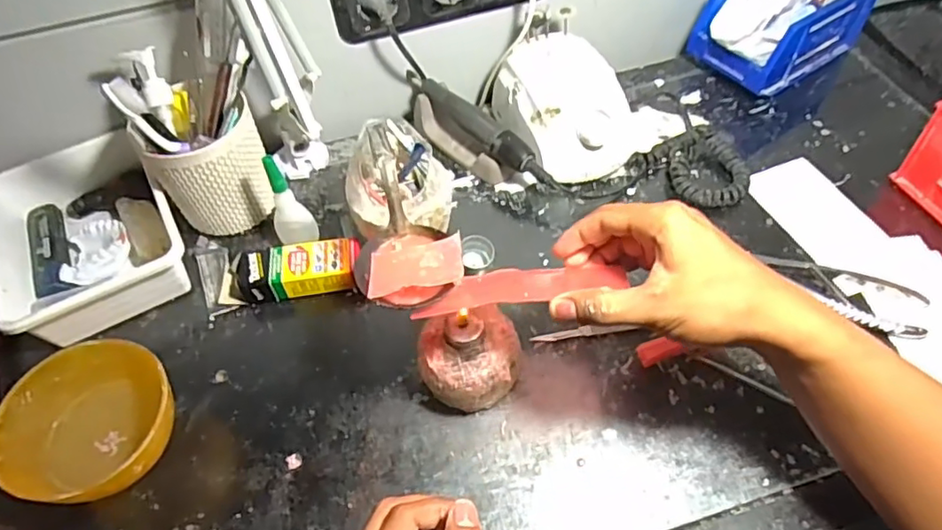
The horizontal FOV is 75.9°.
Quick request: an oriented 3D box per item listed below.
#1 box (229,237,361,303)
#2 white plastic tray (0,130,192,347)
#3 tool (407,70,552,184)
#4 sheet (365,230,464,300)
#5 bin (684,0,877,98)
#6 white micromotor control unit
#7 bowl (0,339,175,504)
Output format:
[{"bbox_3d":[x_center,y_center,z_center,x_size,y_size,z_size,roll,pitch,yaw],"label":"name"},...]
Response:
[{"bbox_3d":[-0.153,0.007,0.526,0.111,0.028,0.046,-8,54,-3],"label":"box"},{"bbox_3d":[-0.338,-0.027,0.536,0.141,0.056,0.183,-28,57,-16],"label":"white plastic tray"},{"bbox_3d":[-0.004,-0.129,0.601,0.037,0.056,0.204,-37,60,-22],"label":"tool"},{"bbox_3d":[-0.037,0.000,0.407,0.064,0.012,0.042,-9,54,-3],"label":"sheet"},{"bbox_3d":[0.330,-0.260,0.652,0.182,0.093,0.101,-28,57,-16],"label":"bin"},{"bbox_3d":[0.095,-0.151,0.595,0.115,0.076,0.140,-21,55,-12],"label":"white micromotor control unit"},{"bbox_3d":[-0.260,0.114,0.425,0.108,0.063,0.105,-2,54,2],"label":"bowl"}]

